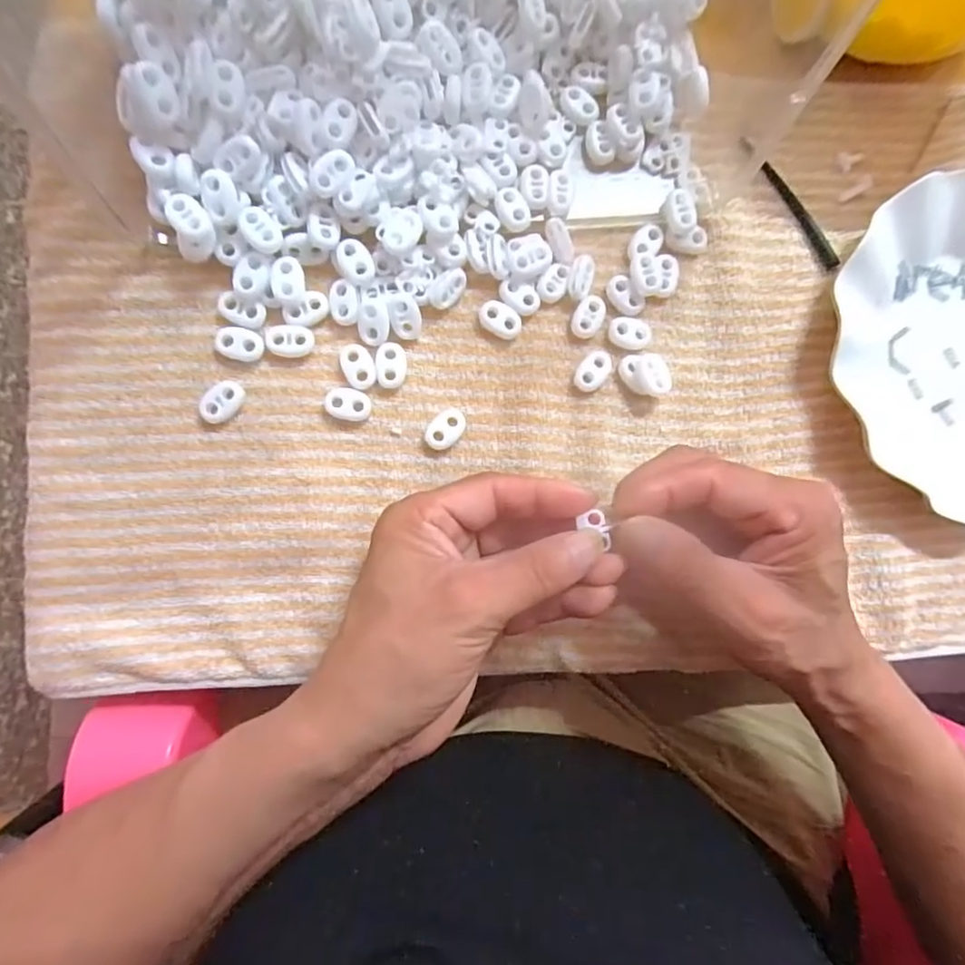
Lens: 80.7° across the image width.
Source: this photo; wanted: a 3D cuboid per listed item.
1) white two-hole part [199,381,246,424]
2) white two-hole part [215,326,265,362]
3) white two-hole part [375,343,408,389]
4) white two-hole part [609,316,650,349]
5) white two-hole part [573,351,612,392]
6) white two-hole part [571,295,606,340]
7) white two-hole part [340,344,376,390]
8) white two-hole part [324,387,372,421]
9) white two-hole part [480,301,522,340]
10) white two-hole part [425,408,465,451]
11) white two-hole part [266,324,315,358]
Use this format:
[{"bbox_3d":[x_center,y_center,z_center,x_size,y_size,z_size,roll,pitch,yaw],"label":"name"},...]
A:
[{"bbox_3d":[-0.125,-0.039,0.274,0.016,0.006,0.022,41,85,-4],"label":"white two-hole part"},{"bbox_3d":[-0.117,-0.067,0.274,0.022,0.005,0.016,13,88,-5],"label":"white two-hole part"},{"bbox_3d":[-0.045,-0.058,0.281,0.015,0.004,0.022,-3,89,-6],"label":"white two-hole part"},{"bbox_3d":[0.077,-0.078,0.294,0.022,0.004,0.015,5,88,-5],"label":"white two-hole part"},{"bbox_3d":[0.057,-0.058,0.295,0.015,0.005,0.023,40,86,-4],"label":"white two-hole part"},{"bbox_3d":[0.055,-0.085,0.294,0.015,0.004,0.022,23,87,-5],"label":"white two-hole part"},{"bbox_3d":[-0.061,-0.057,0.279,0.016,0.004,0.023,-21,91,-6],"label":"white two-hole part"},{"bbox_3d":[-0.066,-0.038,0.280,0.021,0.006,0.016,14,88,-5],"label":"white two-hole part"},{"bbox_3d":[0.009,-0.082,0.289,0.022,0.005,0.015,34,86,-4],"label":"white two-hole part"},{"bbox_3d":[-0.018,-0.027,0.285,0.015,0.005,0.023,38,86,-4],"label":"white two-hole part"},{"bbox_3d":[-0.094,-0.069,0.277,0.022,0.004,0.015,3,89,-6],"label":"white two-hole part"}]

